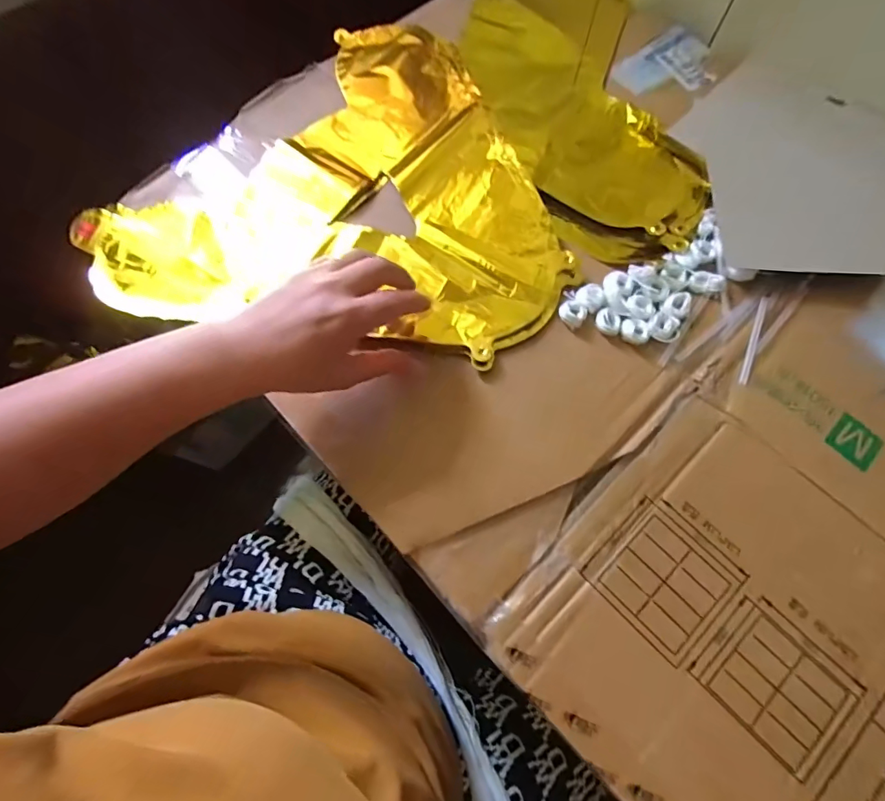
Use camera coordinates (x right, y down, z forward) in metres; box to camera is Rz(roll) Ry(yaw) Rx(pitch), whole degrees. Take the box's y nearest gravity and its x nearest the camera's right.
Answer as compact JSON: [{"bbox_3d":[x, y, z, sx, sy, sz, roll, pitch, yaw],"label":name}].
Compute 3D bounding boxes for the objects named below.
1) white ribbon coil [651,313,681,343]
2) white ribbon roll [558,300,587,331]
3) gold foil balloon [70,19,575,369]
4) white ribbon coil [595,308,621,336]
[{"bbox_3d":[0.178,-0.058,0.367,0.023,0.004,0.023,-1,72,2],"label":"white ribbon coil"},{"bbox_3d":[0.104,-0.070,0.370,0.021,0.006,0.019,37,77,12],"label":"white ribbon roll"},{"bbox_3d":[-0.082,-0.219,0.436,0.405,0.042,0.358,12,73,6],"label":"gold foil balloon"},{"bbox_3d":[0.133,-0.063,0.367,0.020,0.005,0.019,-1,72,2],"label":"white ribbon coil"}]

